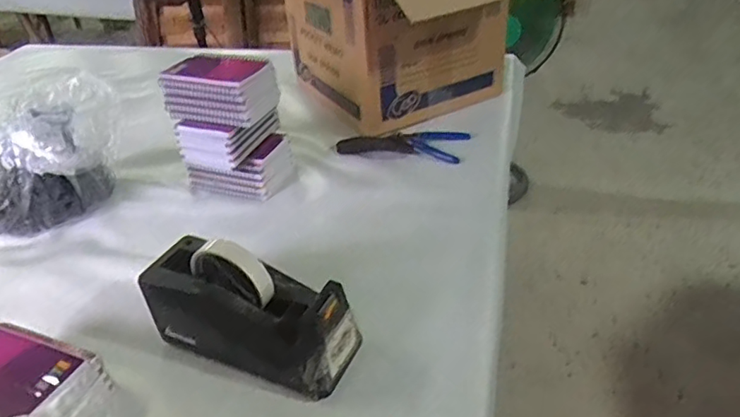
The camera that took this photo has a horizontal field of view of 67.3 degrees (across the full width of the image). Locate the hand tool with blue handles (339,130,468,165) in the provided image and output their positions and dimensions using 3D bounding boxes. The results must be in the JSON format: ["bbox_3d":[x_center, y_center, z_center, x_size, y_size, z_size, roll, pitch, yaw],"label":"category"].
[{"bbox_3d":[0.051,-0.103,0.871,0.196,0.017,0.069,5,37,11],"label":"hand tool with blue handles"}]

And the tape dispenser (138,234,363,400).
[{"bbox_3d":[-0.118,0.090,0.539,0.208,0.104,0.085,12,39,20],"label":"tape dispenser"}]

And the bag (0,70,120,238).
[{"bbox_3d":[-0.439,-0.073,0.758,0.156,0.155,0.153,-9,37,-8],"label":"bag"}]

